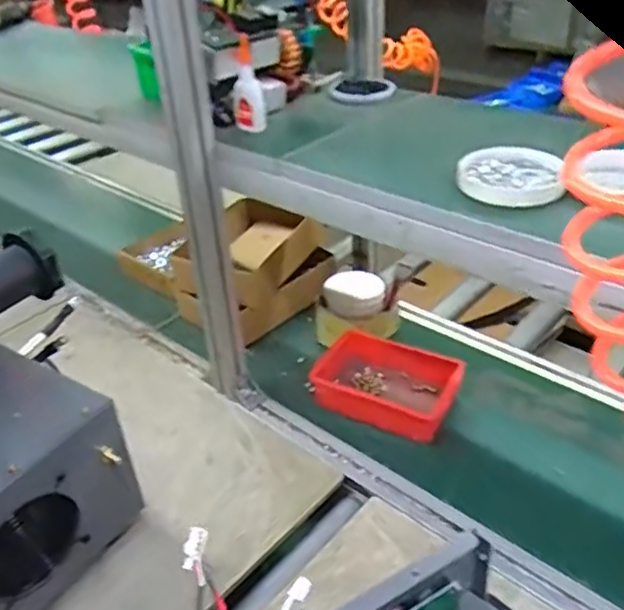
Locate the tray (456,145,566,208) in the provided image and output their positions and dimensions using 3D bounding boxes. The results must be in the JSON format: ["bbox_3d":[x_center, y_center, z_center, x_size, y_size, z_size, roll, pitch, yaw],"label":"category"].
[{"bbox_3d":[0.207,-0.136,0.673,0.099,0.026,0.099,10,37,21],"label":"tray"}]

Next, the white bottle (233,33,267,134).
[{"bbox_3d":[-0.084,-0.278,0.838,0.040,0.107,0.033,-7,34,-3],"label":"white bottle"}]

